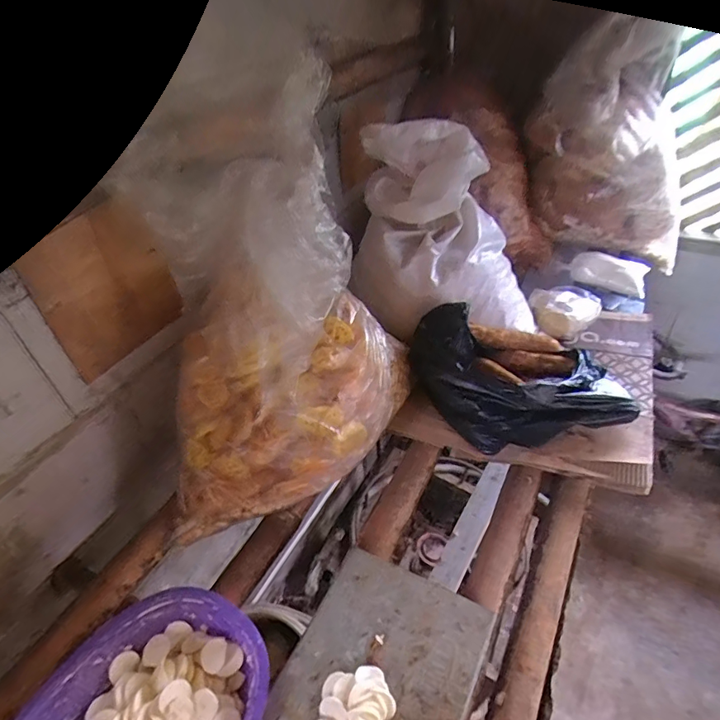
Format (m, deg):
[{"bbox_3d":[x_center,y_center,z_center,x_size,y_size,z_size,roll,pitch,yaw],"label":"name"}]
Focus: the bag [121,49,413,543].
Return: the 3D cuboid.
[{"bbox_3d":[-0.115,-0.051,0.638,0.360,0.512,0.290,-2,41,3],"label":"bag"}]

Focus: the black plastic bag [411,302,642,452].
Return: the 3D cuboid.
[{"bbox_3d":[0.263,0.022,0.792,0.321,0.143,0.219,-8,41,-5],"label":"black plastic bag"}]

